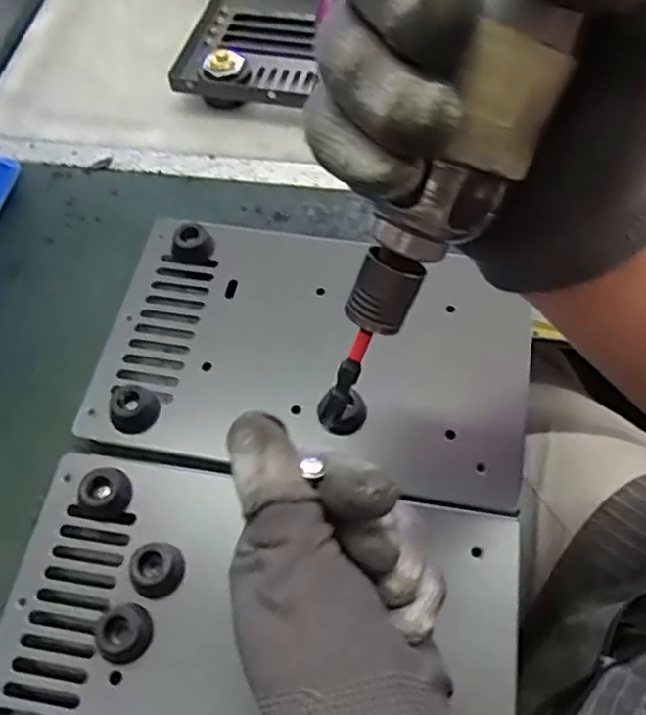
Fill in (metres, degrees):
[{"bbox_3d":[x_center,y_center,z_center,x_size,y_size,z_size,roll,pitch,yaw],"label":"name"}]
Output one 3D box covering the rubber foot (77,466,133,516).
[{"bbox_3d":[-0.105,0.064,0.331,0.021,0.014,0.022,-1,61,2],"label":"rubber foot"}]

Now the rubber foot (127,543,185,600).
[{"bbox_3d":[-0.075,0.097,0.311,0.022,0.015,0.024,20,63,13],"label":"rubber foot"}]

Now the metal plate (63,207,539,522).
[{"bbox_3d":[-0.006,-0.006,0.372,0.225,0.036,0.144,9,61,8],"label":"metal plate"}]

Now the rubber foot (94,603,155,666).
[{"bbox_3d":[-0.087,0.121,0.299,0.021,0.014,0.022,-1,61,2],"label":"rubber foot"}]

